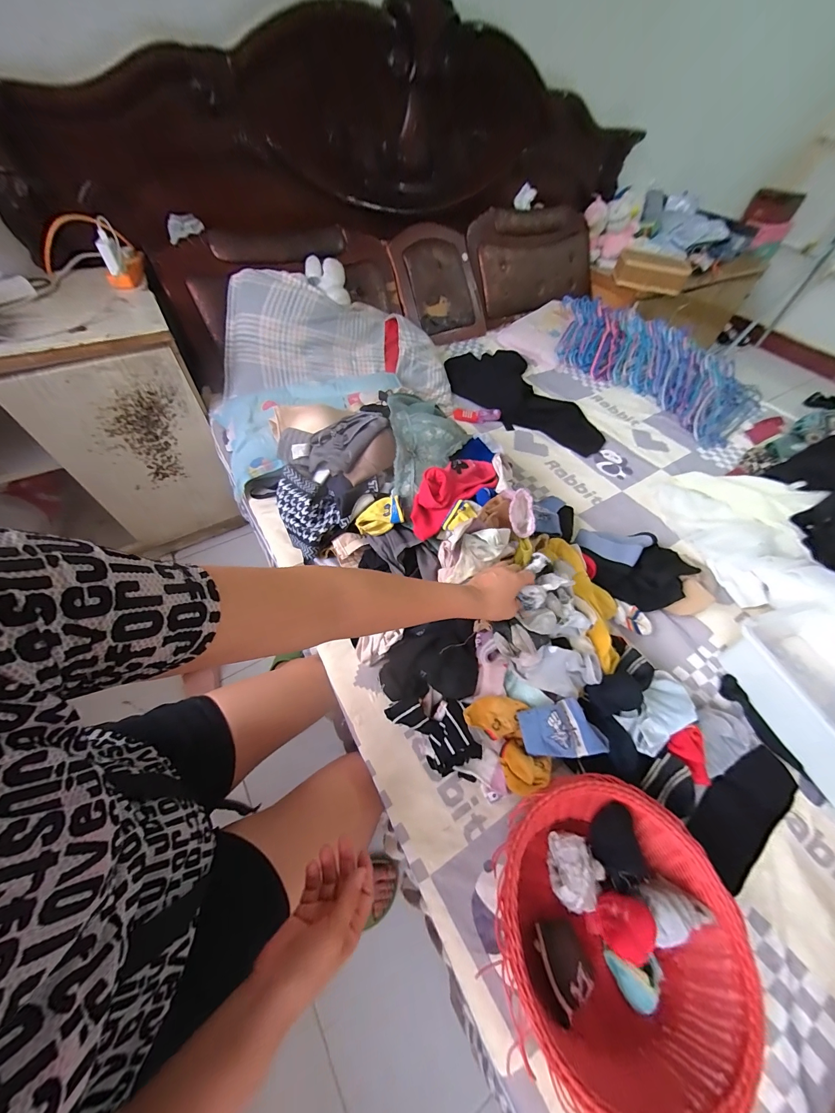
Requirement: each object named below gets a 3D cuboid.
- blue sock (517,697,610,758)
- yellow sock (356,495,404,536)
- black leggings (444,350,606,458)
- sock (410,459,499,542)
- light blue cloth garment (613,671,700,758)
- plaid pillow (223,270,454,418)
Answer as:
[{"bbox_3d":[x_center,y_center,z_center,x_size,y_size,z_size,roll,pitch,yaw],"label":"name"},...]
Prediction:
[{"bbox_3d":[0.207,0.247,0.510,0.123,0.031,0.073,-3,91,8],"label":"blue sock"},{"bbox_3d":[-0.070,-0.073,0.637,0.080,0.030,0.062,-17,57,-17],"label":"yellow sock"},{"bbox_3d":[0.366,-0.540,1.182,0.585,0.058,0.352,37,59,20],"label":"black leggings"},{"bbox_3d":[0.072,-0.133,0.665,0.241,0.065,0.082,-37,64,-27],"label":"sock"},{"bbox_3d":[0.386,0.251,0.570,0.154,0.044,0.071,-28,61,-23],"label":"light blue cloth garment"},{"bbox_3d":[-0.232,-0.630,1.051,0.662,0.237,0.347,-7,55,-10],"label":"plaid pillow"}]

